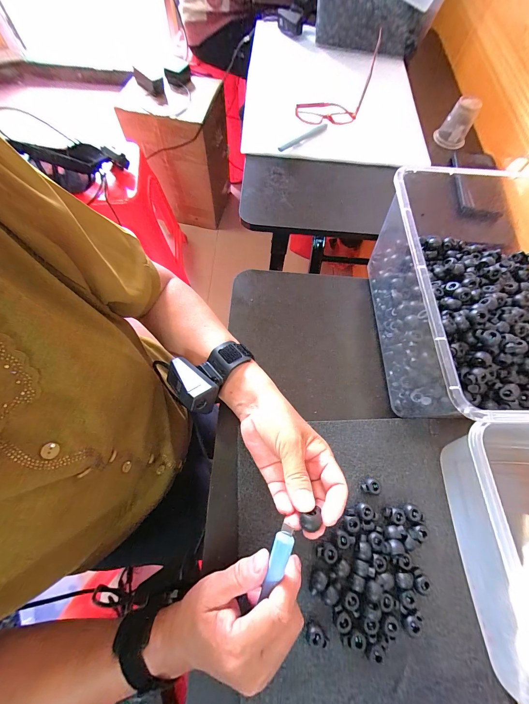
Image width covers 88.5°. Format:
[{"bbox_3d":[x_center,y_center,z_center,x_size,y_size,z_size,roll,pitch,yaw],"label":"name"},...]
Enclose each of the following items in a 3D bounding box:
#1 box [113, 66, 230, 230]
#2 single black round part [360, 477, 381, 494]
[{"bbox_3d":[-0.338,-0.841,1.190,0.303,0.485,0.283,11,69,1],"label":"box"},{"bbox_3d":[0.121,0.153,0.311,0.022,0.010,0.016,11,69,1],"label":"single black round part"}]

